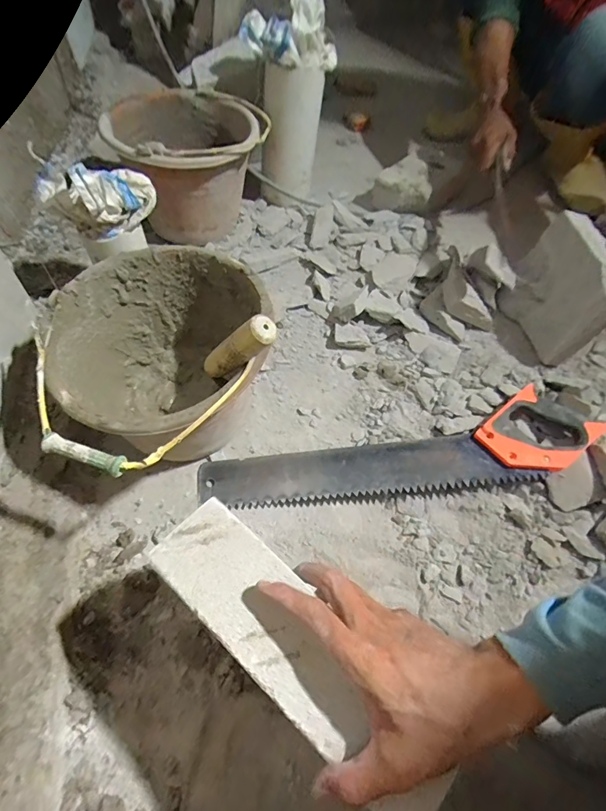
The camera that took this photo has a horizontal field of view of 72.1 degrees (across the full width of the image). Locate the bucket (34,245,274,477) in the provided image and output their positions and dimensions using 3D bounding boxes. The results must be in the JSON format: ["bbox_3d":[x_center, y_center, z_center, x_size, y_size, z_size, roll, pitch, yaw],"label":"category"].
[{"bbox_3d":[-0.170,-0.026,0.556,0.256,0.203,0.326,-1,57,-3],"label":"bucket"}]

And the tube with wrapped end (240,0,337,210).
[{"bbox_3d":[-0.028,-0.588,0.835,0.119,0.328,0.142,-35,65,-23],"label":"tube with wrapped end"}]

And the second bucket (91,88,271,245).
[{"bbox_3d":[-0.224,-0.480,0.842,0.273,0.201,0.301,-9,57,-8],"label":"second bucket"}]

